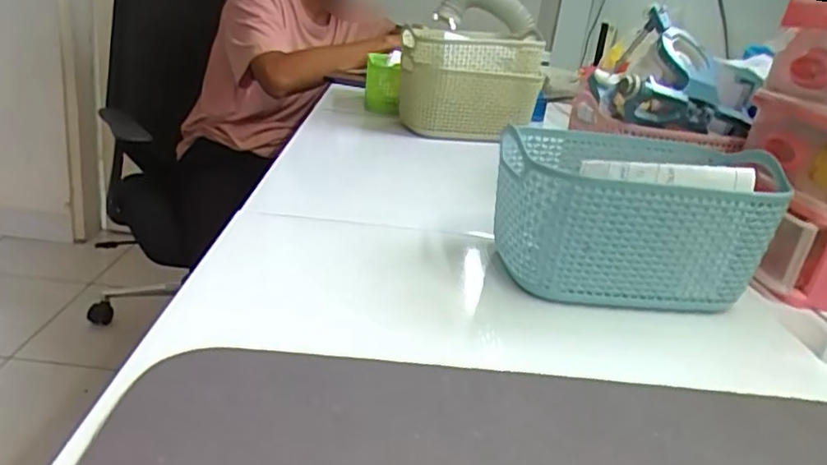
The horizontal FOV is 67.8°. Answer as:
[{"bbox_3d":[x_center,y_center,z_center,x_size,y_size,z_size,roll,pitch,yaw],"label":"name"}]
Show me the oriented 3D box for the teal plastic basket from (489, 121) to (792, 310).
[{"bbox_3d":[0.126,-0.017,0.385,0.145,0.099,0.107,2,23,-8],"label":"teal plastic basket"}]

